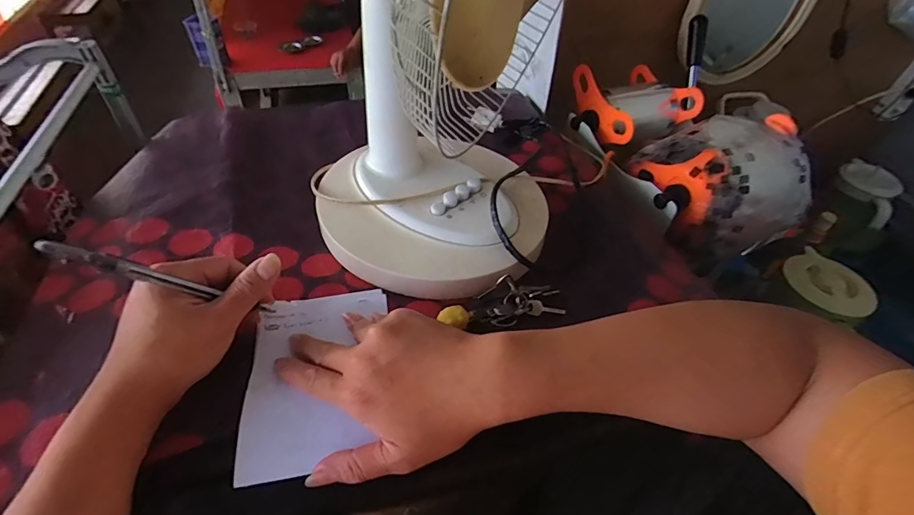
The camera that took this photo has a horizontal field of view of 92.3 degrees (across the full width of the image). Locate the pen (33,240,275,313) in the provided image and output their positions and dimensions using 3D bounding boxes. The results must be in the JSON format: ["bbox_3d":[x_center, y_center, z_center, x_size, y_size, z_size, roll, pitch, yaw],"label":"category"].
[{"bbox_3d":[-0.191,0.018,0.305,0.010,0.162,0.010,-47,58,3],"label":"pen"}]

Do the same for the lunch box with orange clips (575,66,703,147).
[{"bbox_3d":[0.289,-0.254,0.730,0.170,0.083,0.156,-18,50,-22],"label":"lunch box with orange clips"}]

